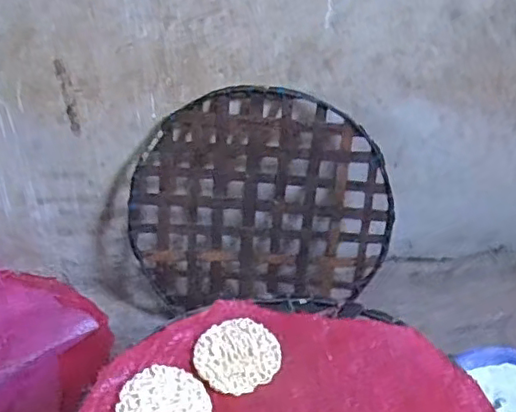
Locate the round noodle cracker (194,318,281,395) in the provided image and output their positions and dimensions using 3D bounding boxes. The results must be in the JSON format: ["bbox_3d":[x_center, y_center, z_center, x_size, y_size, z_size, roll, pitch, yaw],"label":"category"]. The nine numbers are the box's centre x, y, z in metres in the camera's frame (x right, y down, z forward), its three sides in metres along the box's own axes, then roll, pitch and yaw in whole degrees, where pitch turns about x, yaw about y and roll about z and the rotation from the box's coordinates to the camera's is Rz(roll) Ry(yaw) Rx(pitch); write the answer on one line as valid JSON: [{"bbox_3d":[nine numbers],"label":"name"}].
[{"bbox_3d":[-0.020,0.136,0.554,0.074,0.009,0.074,0,38,0],"label":"round noodle cracker"}]

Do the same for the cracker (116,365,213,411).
[{"bbox_3d":[-0.080,0.170,0.508,0.073,0.006,0.079,0,38,0],"label":"cracker"}]

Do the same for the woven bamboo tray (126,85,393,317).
[{"bbox_3d":[0.002,-0.001,0.777,0.326,0.296,0.025,-1,18,2],"label":"woven bamboo tray"}]

